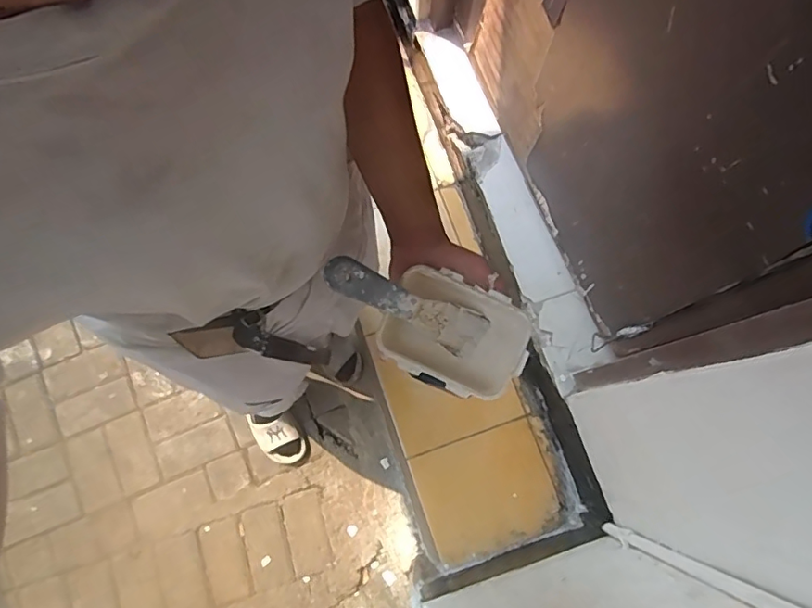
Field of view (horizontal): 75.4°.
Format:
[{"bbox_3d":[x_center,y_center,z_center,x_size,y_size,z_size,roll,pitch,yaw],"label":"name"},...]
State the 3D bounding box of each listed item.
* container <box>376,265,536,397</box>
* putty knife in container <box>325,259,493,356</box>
[{"bbox_3d":[0.050,0.032,0.522,0.136,0.050,0.103,26,75,6],"label":"container"},{"bbox_3d":[0.004,0.004,0.505,0.180,0.016,0.041,25,71,-29],"label":"putty knife in container"}]

